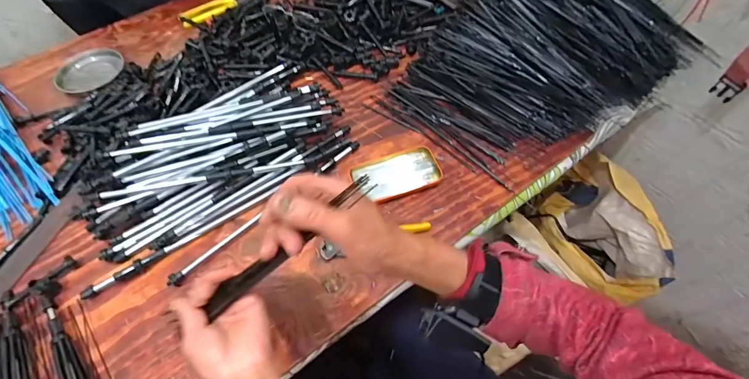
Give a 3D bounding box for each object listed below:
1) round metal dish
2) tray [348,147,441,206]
[{"bbox_3d":[-0.605,-0.253,0.750,0.128,0.024,0.106,-4,59,0],"label":"round metal dish"},{"bbox_3d":[0.036,-0.025,0.594,0.137,0.019,0.079,-17,60,-8],"label":"tray"}]

